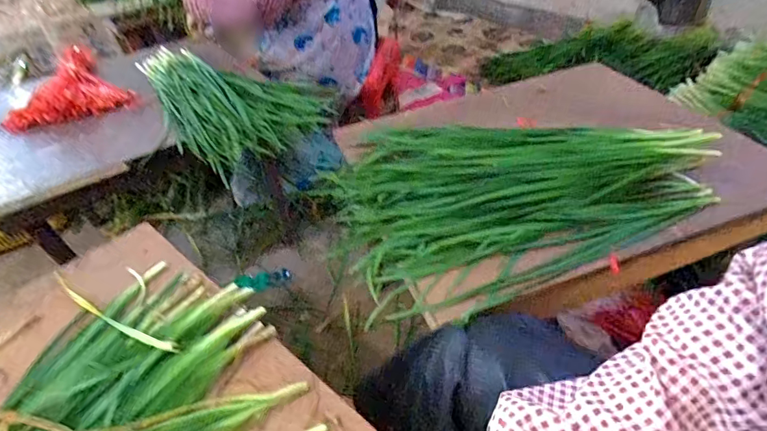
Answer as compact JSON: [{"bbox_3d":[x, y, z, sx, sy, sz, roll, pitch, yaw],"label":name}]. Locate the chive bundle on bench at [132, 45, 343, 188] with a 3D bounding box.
[{"bbox_3d":[-0.335,-0.252,0.933,0.452,0.089,0.301,25,49,32],"label":"chive bundle on bench"}]

